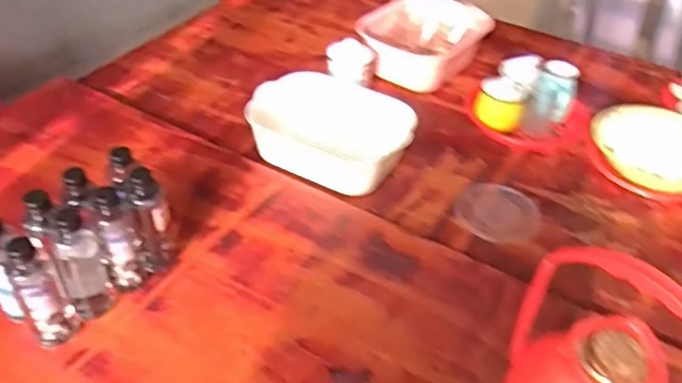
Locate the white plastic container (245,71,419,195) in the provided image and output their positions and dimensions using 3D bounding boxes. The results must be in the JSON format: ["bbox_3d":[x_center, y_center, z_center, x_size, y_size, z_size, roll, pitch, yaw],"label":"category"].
[{"bbox_3d":[-0.023,-0.115,1.168,0.298,0.118,0.167,20,43,20],"label":"white plastic container"}]

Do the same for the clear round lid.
[{"bbox_3d":[0.278,0.037,1.103,0.140,0.019,0.136,2,40,-2],"label":"clear round lid"}]

